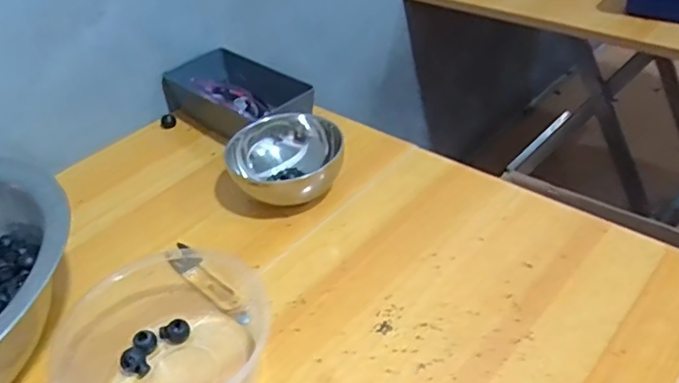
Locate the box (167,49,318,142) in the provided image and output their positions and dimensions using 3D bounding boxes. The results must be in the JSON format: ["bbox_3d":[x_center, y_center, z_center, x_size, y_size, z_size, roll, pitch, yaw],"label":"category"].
[{"bbox_3d":[-0.115,-0.105,0.680,0.175,0.053,0.096,28,50,36],"label":"box"}]

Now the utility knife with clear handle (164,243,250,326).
[{"bbox_3d":[-0.113,0.073,0.492,0.023,0.012,0.120,-29,45,-30],"label":"utility knife with clear handle"}]

